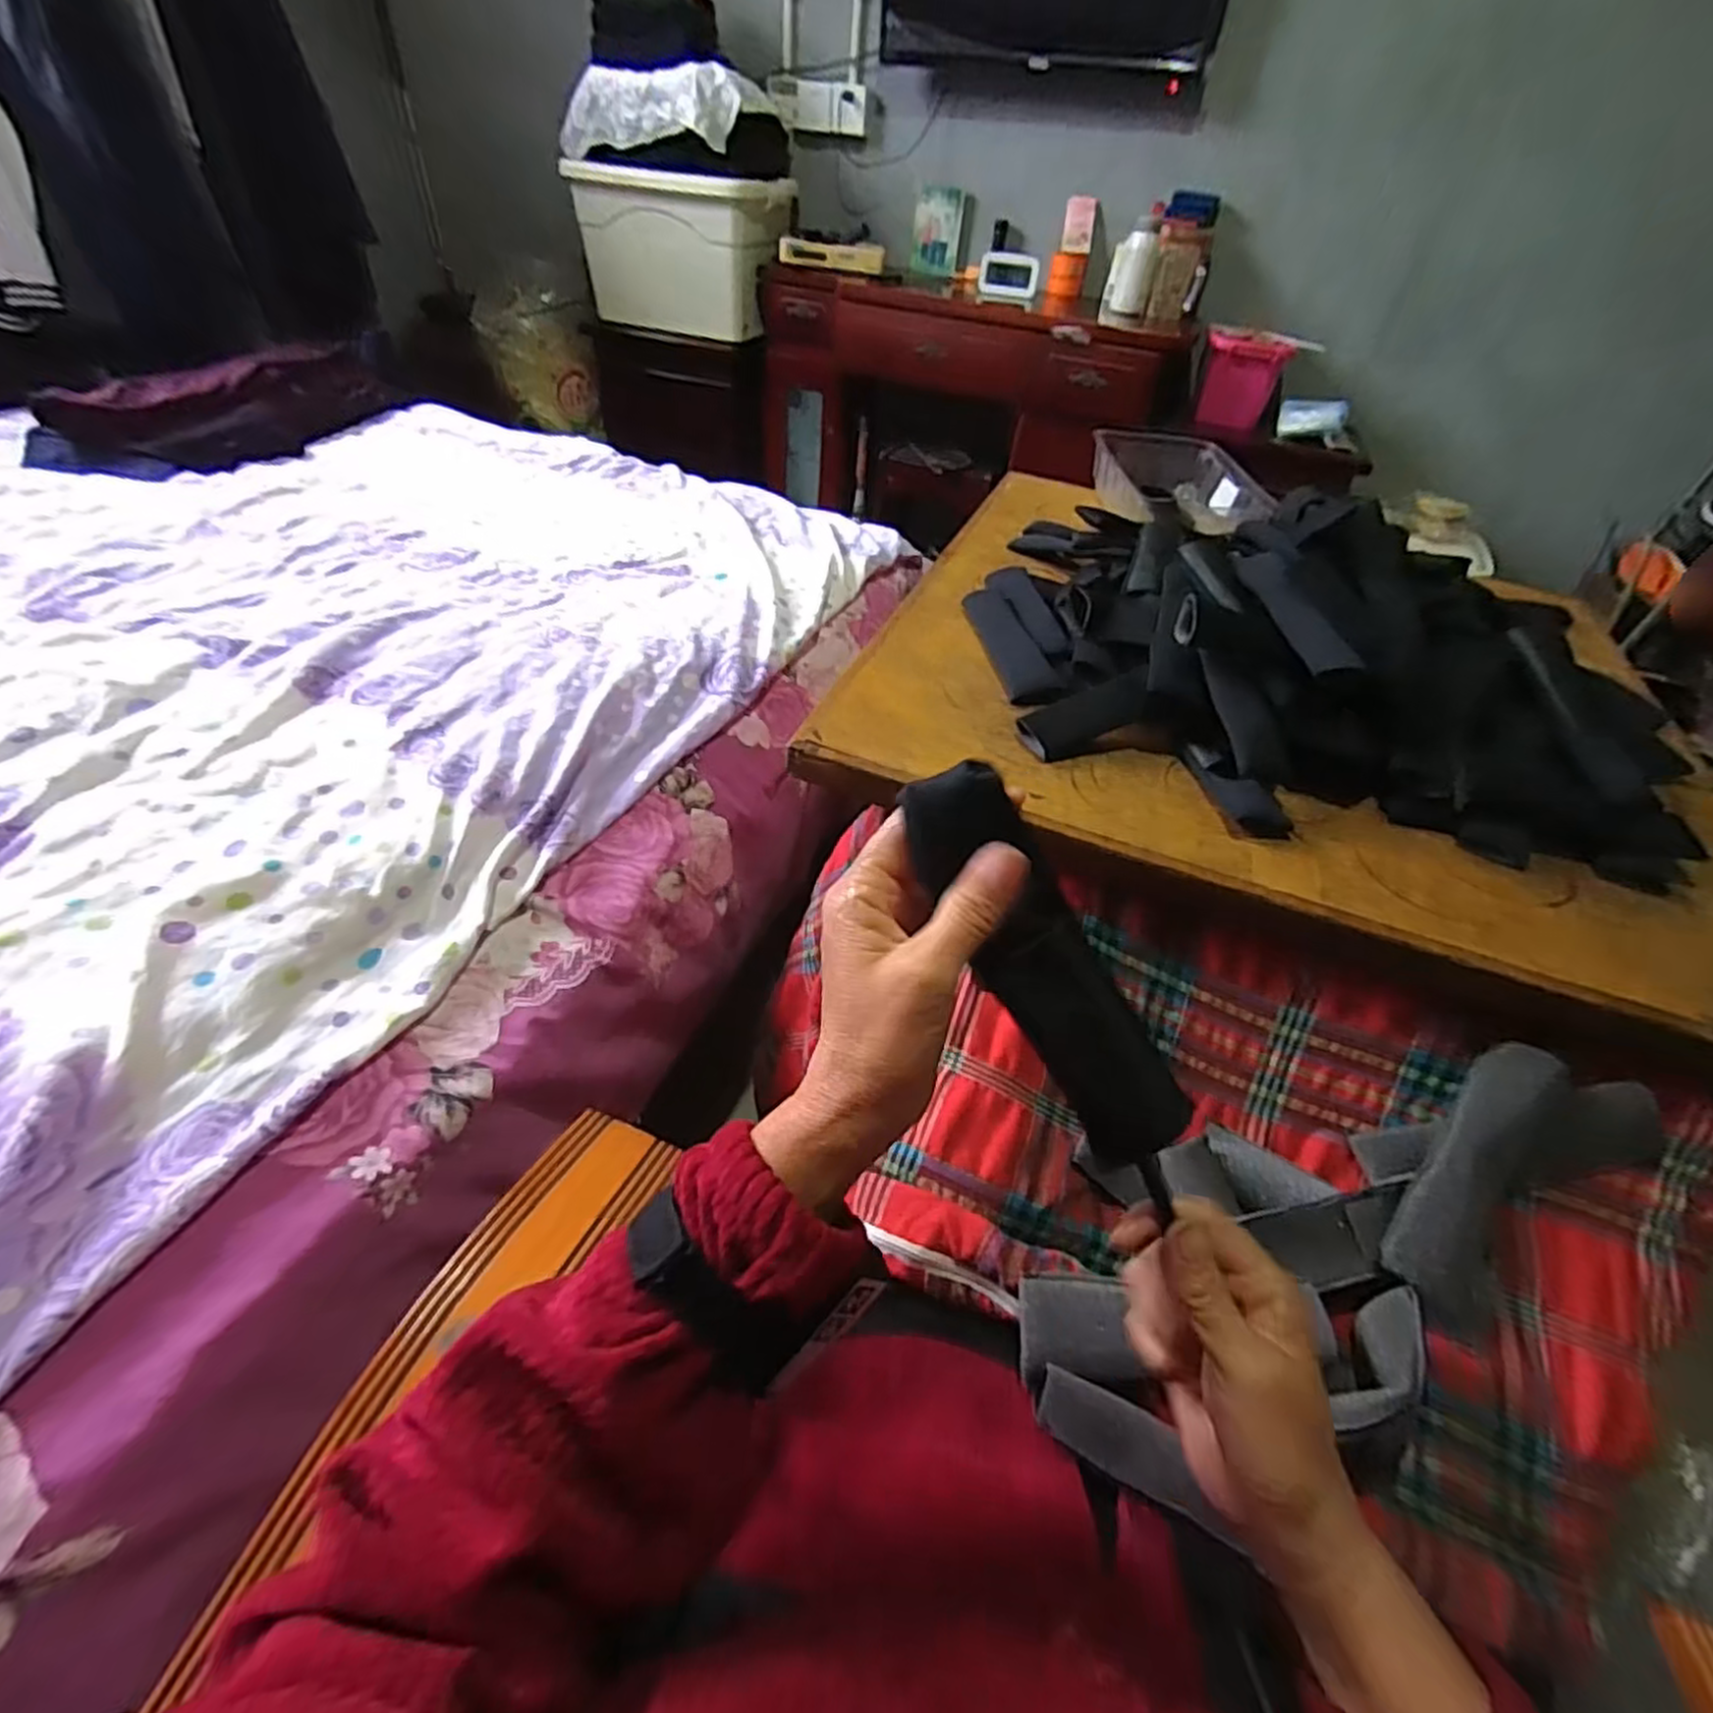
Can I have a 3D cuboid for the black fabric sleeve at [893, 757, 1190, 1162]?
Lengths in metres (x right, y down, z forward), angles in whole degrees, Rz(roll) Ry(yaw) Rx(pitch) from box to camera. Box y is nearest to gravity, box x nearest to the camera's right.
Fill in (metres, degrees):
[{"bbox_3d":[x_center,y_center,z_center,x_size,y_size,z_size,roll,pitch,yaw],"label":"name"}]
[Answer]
[{"bbox_3d":[0.072,0.046,0.286,0.042,0.031,0.174,-38,100,-35],"label":"black fabric sleeve"}]

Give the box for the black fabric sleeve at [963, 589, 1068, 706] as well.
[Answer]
[{"bbox_3d":[0.140,-0.203,0.691,0.045,0.016,0.181,-5,46,-11],"label":"black fabric sleeve"}]

